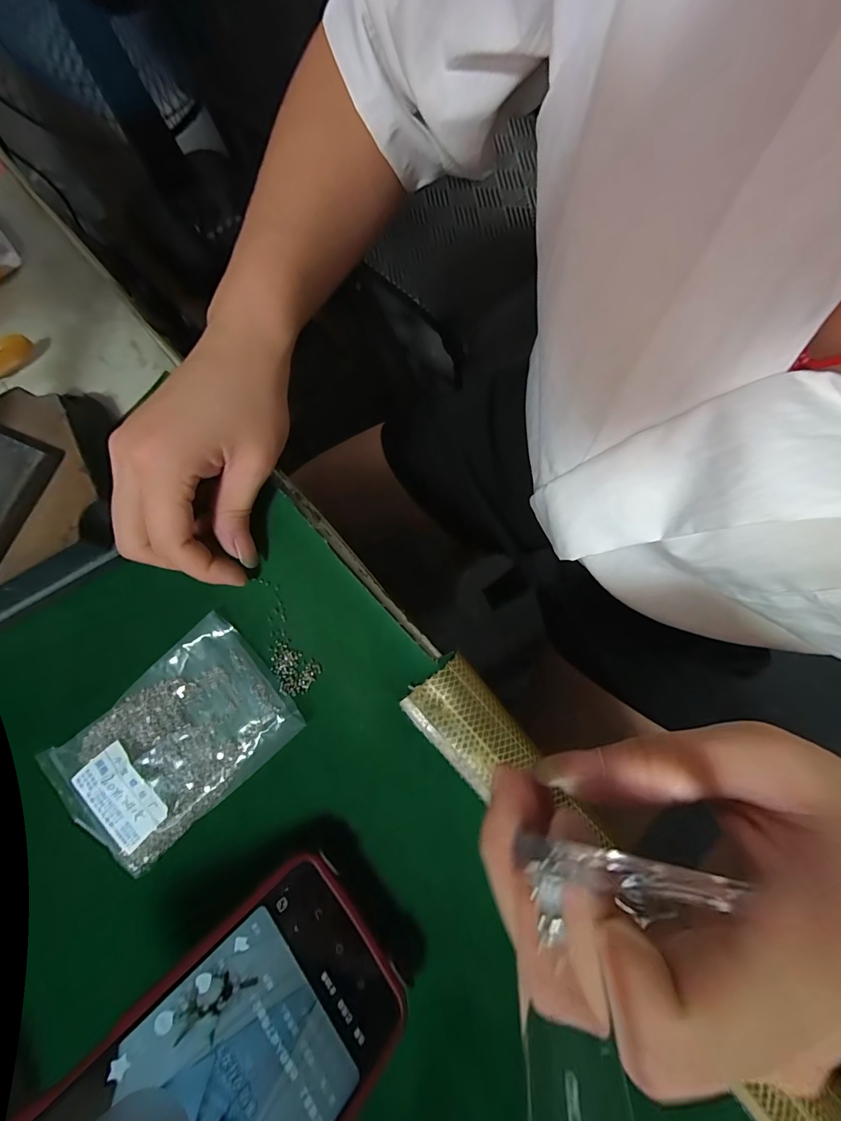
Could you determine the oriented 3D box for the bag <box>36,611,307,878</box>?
[{"bbox_3d":[-0.128,0.093,0.213,0.111,0.011,0.077,-41,79,-9],"label":"bag"}]

